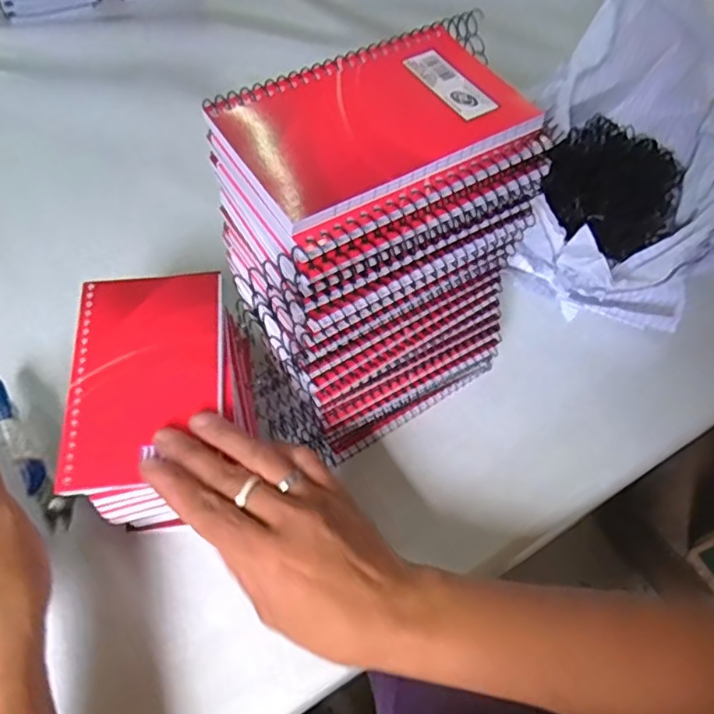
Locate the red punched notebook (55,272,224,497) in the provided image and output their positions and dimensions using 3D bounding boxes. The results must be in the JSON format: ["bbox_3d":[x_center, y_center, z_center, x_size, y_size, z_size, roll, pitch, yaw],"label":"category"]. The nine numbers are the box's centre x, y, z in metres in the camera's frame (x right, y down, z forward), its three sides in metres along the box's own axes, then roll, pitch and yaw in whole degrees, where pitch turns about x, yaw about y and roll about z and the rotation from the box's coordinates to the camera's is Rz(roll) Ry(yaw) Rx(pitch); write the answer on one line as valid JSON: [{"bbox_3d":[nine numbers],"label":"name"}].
[{"bbox_3d":[-0.116,0.008,0.341,0.080,0.007,0.128,-4,60,-5],"label":"red punched notebook"}]

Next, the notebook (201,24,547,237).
[{"bbox_3d":[0.008,-0.108,0.272,0.131,0.006,0.082,-27,64,-17],"label":"notebook"}]

